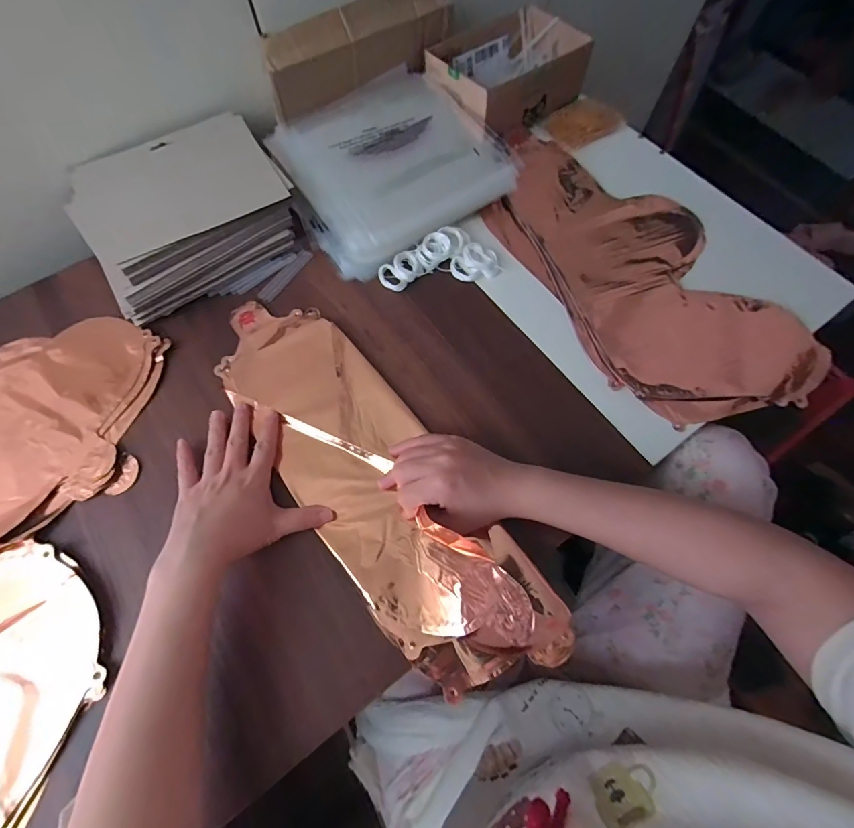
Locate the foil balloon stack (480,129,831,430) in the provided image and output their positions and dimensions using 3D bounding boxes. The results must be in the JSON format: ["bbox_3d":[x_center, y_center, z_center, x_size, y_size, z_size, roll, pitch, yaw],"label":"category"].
[{"bbox_3d":[0.230,-0.175,0.458,0.213,0.024,0.425,-30,70,-11],"label":"foil balloon stack"}]

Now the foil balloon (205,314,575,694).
[{"bbox_3d":[-0.058,0.050,0.374,0.130,0.018,0.421,-35,71,-13],"label":"foil balloon"}]

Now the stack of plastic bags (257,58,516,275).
[{"bbox_3d":[-0.046,-0.307,0.499,0.249,0.054,0.230,-32,70,-12],"label":"stack of plastic bags"}]

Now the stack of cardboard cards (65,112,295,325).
[{"bbox_3d":[-0.272,-0.231,0.460,0.216,0.068,0.176,-34,71,-13],"label":"stack of cardboard cards"}]

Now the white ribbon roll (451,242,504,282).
[{"bbox_3d":[0.056,-0.176,0.462,0.054,0.014,0.041,-13,68,-5],"label":"white ribbon roll"}]

